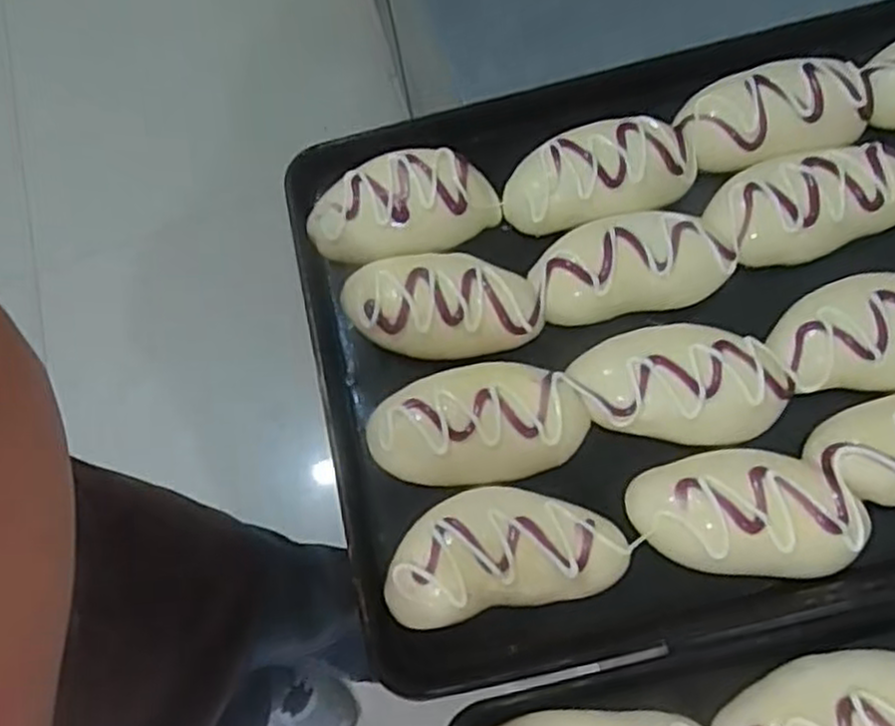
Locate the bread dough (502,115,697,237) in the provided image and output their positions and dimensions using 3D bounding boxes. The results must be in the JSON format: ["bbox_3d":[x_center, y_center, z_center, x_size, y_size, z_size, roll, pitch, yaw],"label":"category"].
[{"bbox_3d":[0.111,-0.142,0.565,0.143,0.043,0.077,-14,70,11],"label":"bread dough"}]

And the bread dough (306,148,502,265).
[{"bbox_3d":[-0.034,-0.121,0.568,0.144,0.039,0.081,-11,70,2],"label":"bread dough"}]

